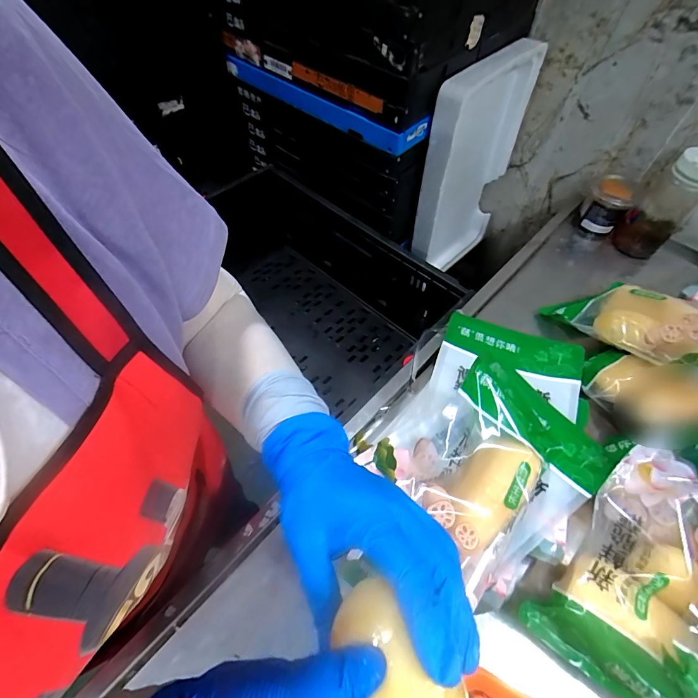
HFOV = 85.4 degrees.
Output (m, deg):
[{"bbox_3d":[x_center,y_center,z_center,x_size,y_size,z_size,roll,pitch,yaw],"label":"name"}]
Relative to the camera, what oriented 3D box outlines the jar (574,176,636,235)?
[{"bbox_3d":[0.518,-0.289,0.767,0.074,0.090,0.069,1,56,-2],"label":"jar"}]

